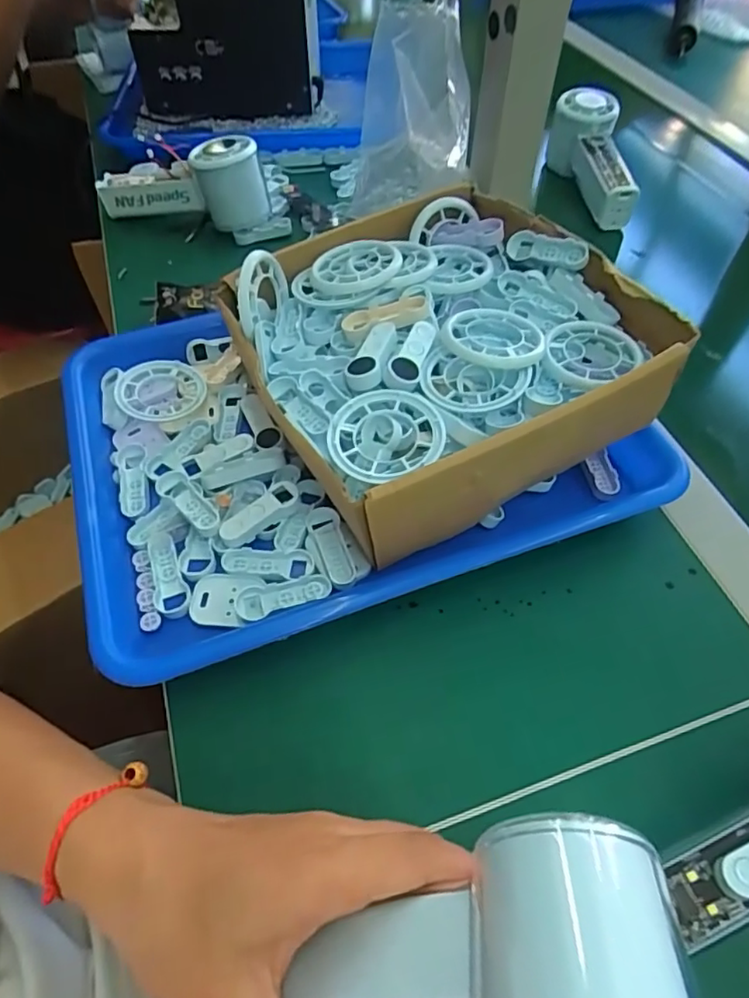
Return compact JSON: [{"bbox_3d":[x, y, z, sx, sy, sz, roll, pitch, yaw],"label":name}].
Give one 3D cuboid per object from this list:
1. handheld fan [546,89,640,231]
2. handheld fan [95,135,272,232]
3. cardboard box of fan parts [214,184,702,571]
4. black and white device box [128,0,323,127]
[{"bbox_3d":[0.212,-0.316,0.555,0.054,0.068,0.145,-11,69,-8],"label":"handheld fan"},{"bbox_3d":[-0.171,-0.283,0.526,0.155,0.076,0.052,10,55,8],"label":"handheld fan"},{"bbox_3d":[0.039,-0.082,0.355,0.210,0.090,0.202,-25,58,-17],"label":"cardboard box of fan parts"},{"bbox_3d":[-0.162,-0.512,0.639,0.201,0.150,0.117,-6,54,-4],"label":"black and white device box"}]

